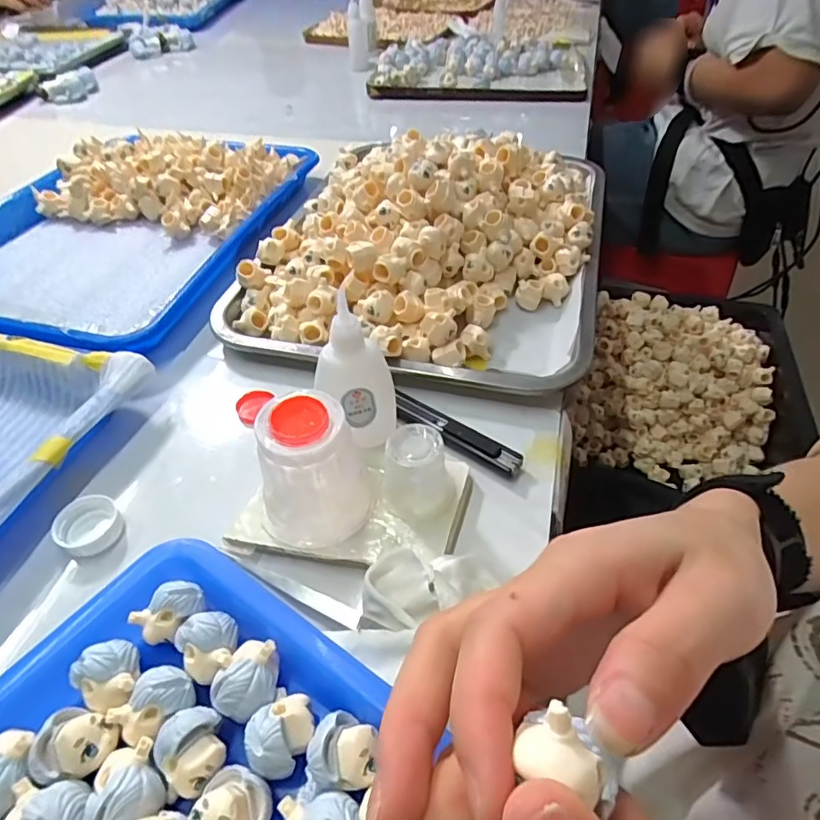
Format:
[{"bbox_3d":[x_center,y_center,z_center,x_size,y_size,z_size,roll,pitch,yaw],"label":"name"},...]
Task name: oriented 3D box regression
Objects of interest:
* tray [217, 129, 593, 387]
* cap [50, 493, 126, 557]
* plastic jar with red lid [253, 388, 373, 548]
[{"bbox_3d":[0.022,-0.158,0.439,0.257,0.072,0.329,11,48,10],"label":"tray"},{"bbox_3d":[-0.165,0.059,0.282,0.029,0.011,0.031,0,47,0],"label":"cap"},{"bbox_3d":[-0.046,0.032,0.263,0.050,0.073,0.049,0,47,0],"label":"plastic jar with red lid"}]

